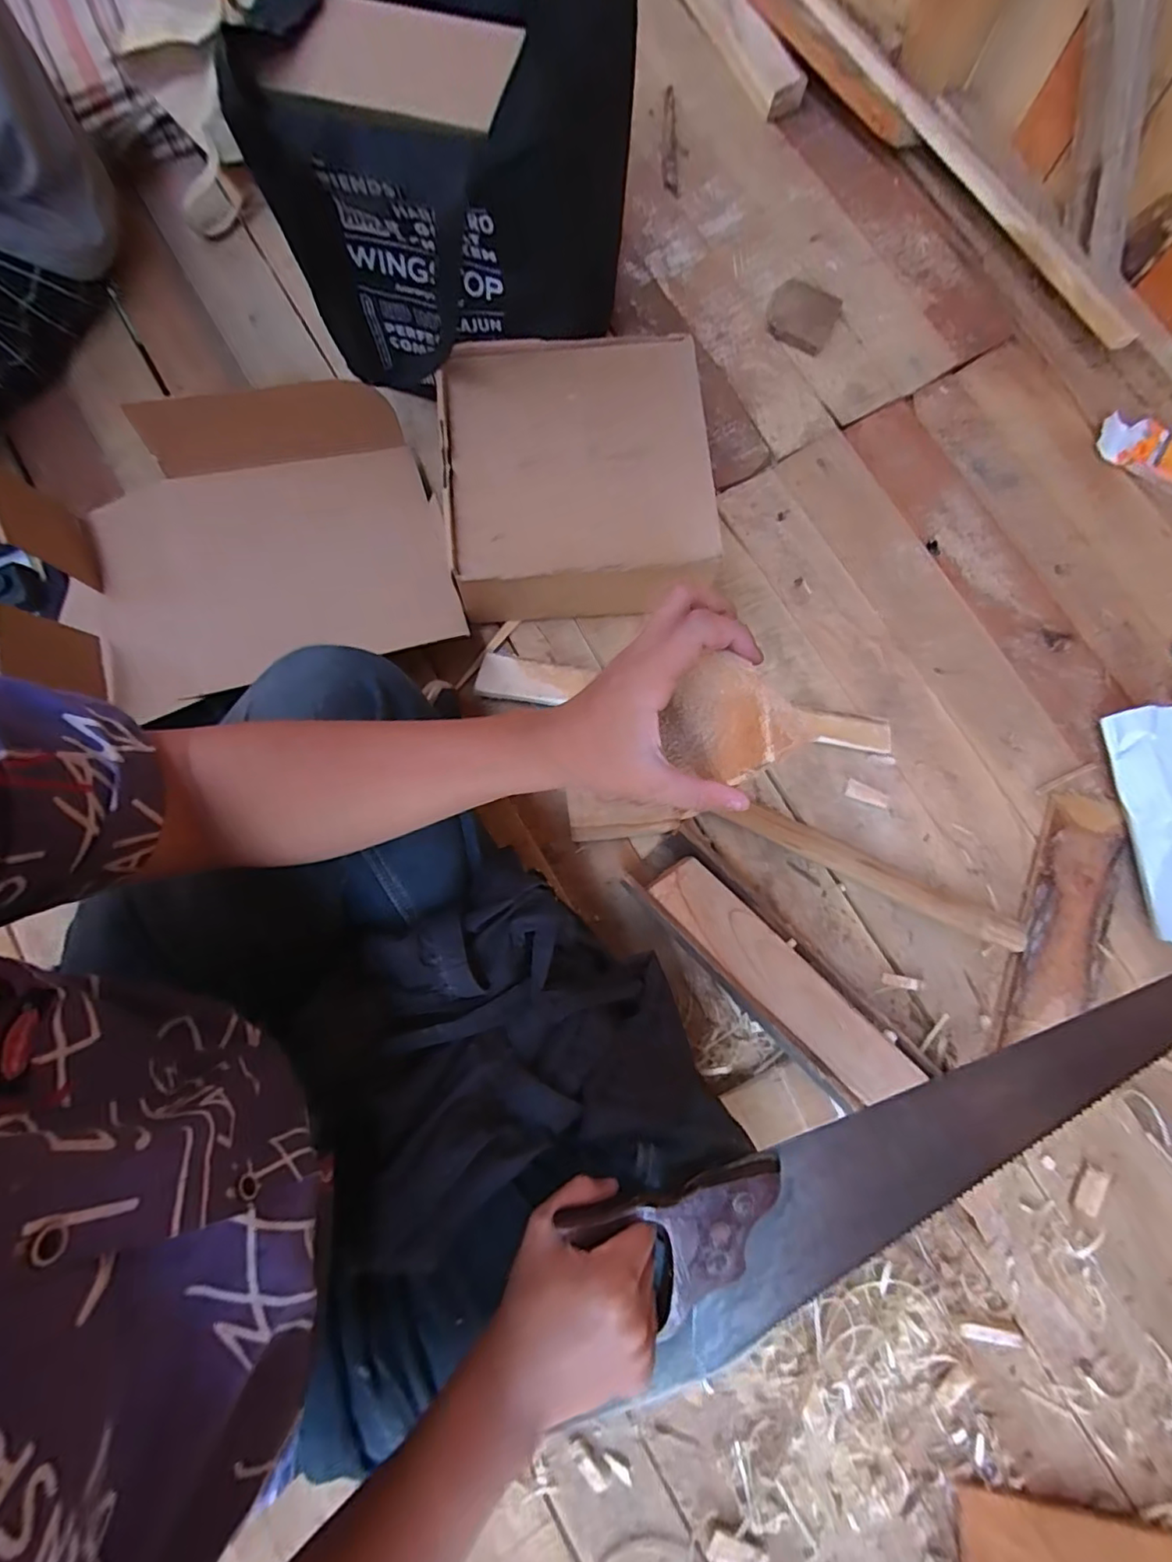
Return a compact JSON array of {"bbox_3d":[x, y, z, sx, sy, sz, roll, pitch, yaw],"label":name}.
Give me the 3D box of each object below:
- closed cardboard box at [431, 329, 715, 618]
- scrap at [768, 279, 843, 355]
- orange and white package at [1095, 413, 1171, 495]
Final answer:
[{"bbox_3d":[-0.011,-0.311,0.606,0.255,0.101,0.265,-4,80,-3],"label":"closed cardboard box"},{"bbox_3d":[0.266,-0.572,0.712,0.083,0.018,0.083,22,80,2],"label":"scrap"},{"bbox_3d":[0.670,-0.389,0.683,0.122,0.023,0.067,37,81,5],"label":"orange and white package"}]

